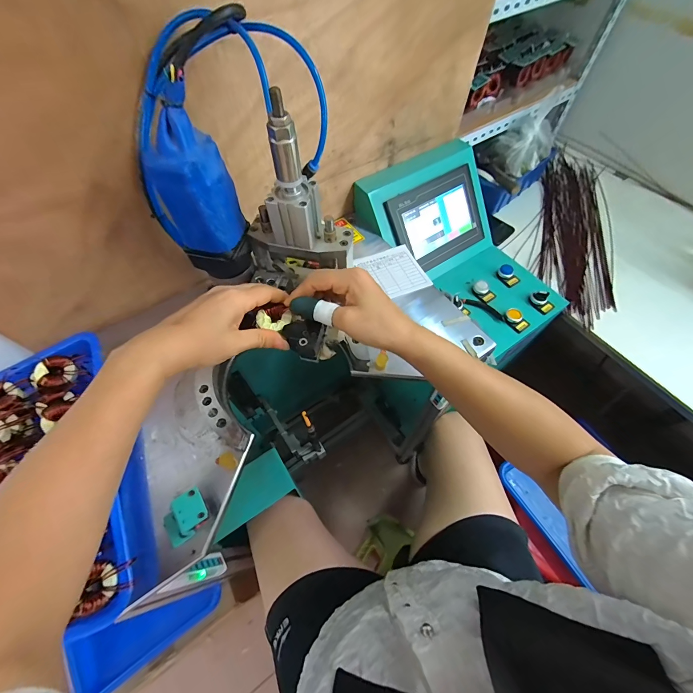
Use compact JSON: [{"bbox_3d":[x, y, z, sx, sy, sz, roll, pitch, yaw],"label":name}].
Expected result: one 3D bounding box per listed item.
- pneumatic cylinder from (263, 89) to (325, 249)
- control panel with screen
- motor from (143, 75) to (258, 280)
[{"bbox_3d":[-0.051,-0.159,0.313,0.041,0.125,0.053,19,62,12],"label":"pneumatic cylinder"},{"bbox_3d":[0.233,-0.189,0.604,0.370,0.178,0.243,40,68,21],"label":"control panel with screen"},{"bbox_3d":[-0.145,-0.146,0.330,0.059,0.168,0.065,8,60,5],"label":"motor"}]

